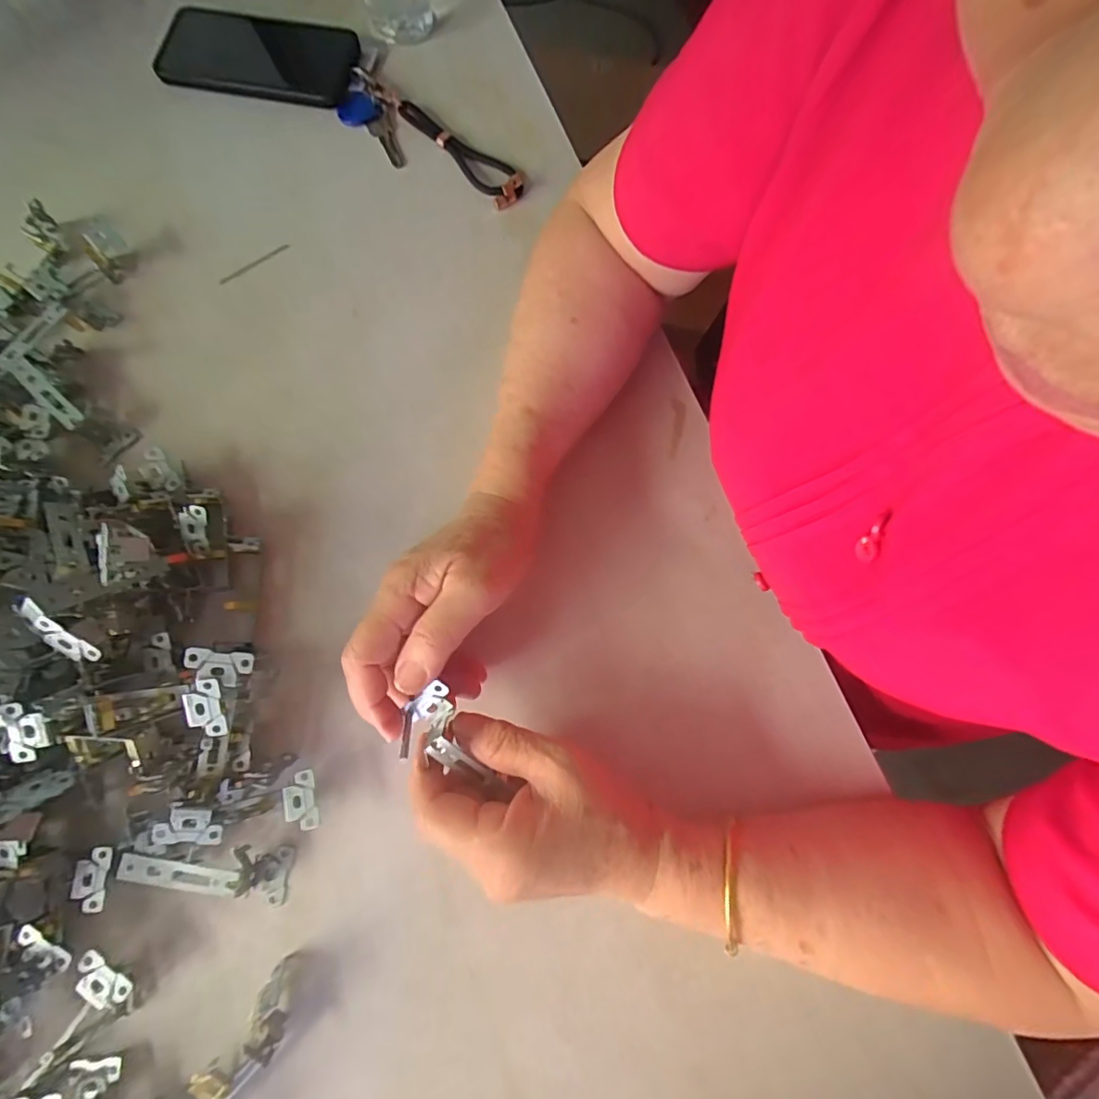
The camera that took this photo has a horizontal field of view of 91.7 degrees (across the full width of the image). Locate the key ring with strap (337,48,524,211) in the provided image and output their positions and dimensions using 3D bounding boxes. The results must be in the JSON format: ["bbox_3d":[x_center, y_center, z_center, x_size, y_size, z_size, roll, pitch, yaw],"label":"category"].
[{"bbox_3d":[-0.108,-0.344,0.443,0.195,0.015,0.064,44,79,8],"label":"key ring with strap"}]

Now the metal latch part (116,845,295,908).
[{"bbox_3d":[-0.198,0.188,0.305,0.088,0.019,0.031,10,76,-14],"label":"metal latch part"}]

